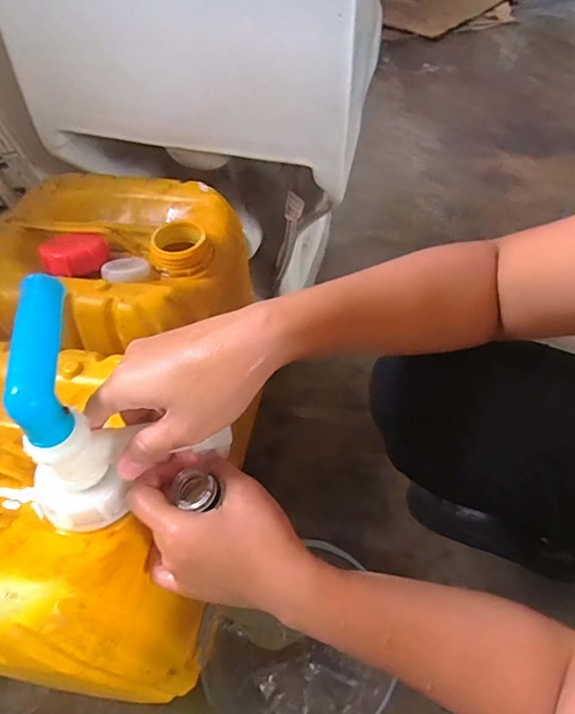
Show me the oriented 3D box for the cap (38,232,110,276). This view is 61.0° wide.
[{"bbox_3d":[-0.210,-0.105,0.481,0.062,0.018,0.062,-2,51,2],"label":"cap"}]

